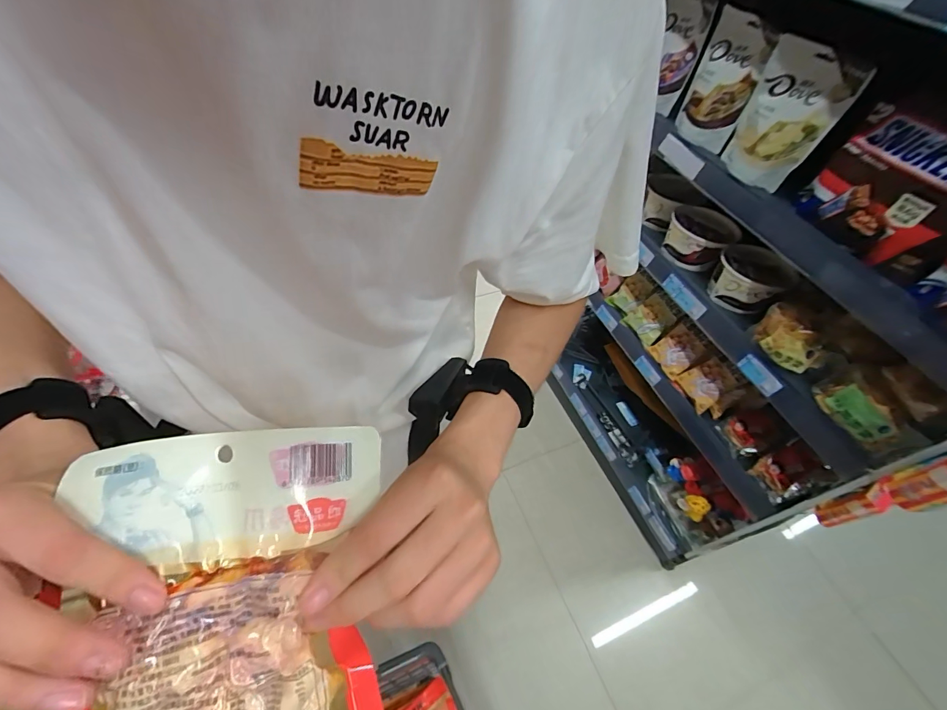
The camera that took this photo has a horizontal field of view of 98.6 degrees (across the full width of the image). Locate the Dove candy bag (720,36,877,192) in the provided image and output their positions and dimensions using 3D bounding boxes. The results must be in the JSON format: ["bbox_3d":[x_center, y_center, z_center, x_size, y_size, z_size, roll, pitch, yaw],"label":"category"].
[{"bbox_3d":[0.527,-0.402,0.700,0.033,0.196,0.148,-23,60,-19],"label":"Dove candy bag"}]

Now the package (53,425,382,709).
[{"bbox_3d":[-0.114,0.144,0.193,0.140,0.020,0.207,-4,81,-15],"label":"package"}]

